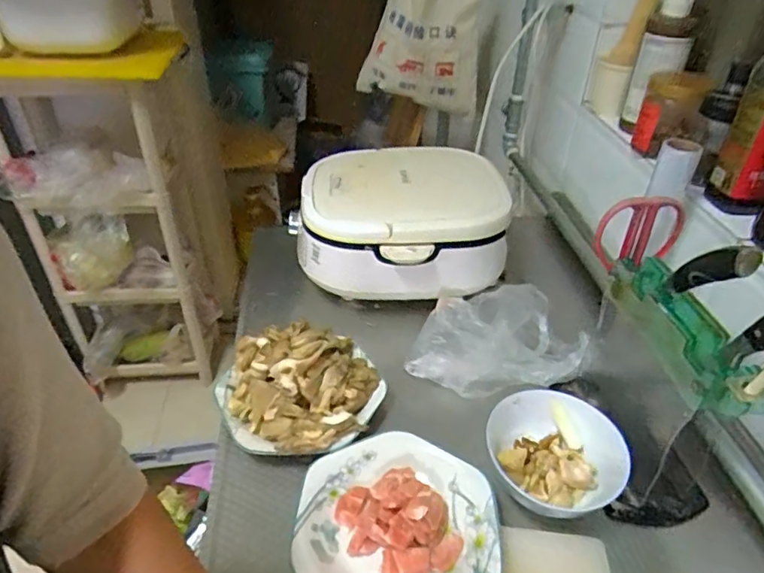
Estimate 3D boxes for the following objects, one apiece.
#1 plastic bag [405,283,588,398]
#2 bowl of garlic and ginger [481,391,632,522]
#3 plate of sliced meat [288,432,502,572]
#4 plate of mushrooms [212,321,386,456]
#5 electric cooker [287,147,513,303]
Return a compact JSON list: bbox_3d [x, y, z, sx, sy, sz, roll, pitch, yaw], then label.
[{"bbox_3d":[0.162,0.070,0.758,0.223,0.075,0.175,9,38,10],"label":"plastic bag"},{"bbox_3d":[0.184,0.187,0.590,0.144,0.065,0.139,1,38,-1],"label":"bowl of garlic and ginger"},{"bbox_3d":[0.014,0.237,0.537,0.193,0.038,0.199,1,38,-1],"label":"plate of sliced meat"},{"bbox_3d":[-0.099,0.110,0.659,0.202,0.091,0.187,-6,38,-9],"label":"plate of mushrooms"},{"bbox_3d":[0.025,-0.096,0.856,0.314,0.145,0.232,-5,38,-8],"label":"electric cooker"}]

